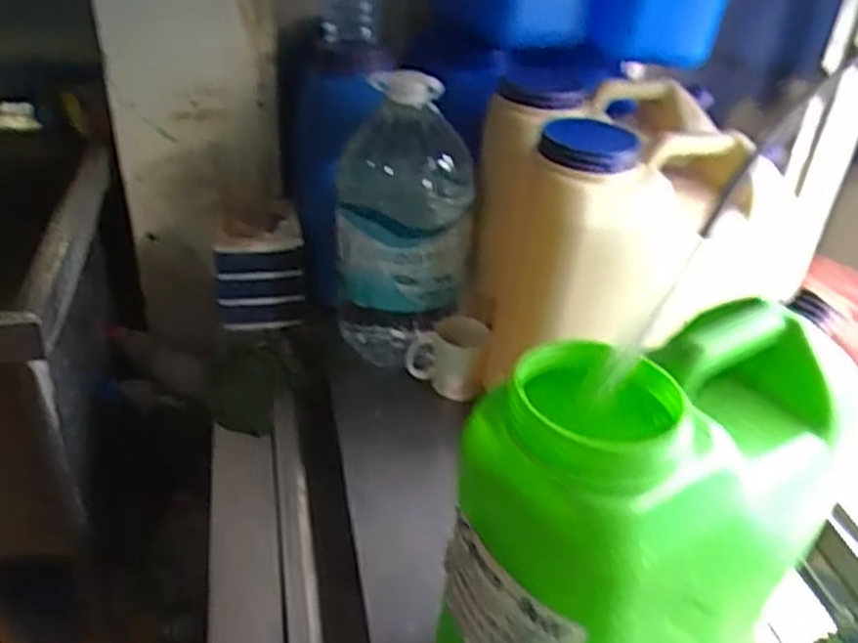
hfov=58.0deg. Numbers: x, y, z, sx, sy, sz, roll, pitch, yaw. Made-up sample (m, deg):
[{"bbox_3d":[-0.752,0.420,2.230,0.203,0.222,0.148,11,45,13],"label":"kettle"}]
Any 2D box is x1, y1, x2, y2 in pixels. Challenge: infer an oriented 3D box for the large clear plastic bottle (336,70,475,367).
[{"bbox_3d":[-0.037,-0.138,1.148,0.196,0.438,0.177,0,34,-6],"label":"large clear plastic bottle"}]

